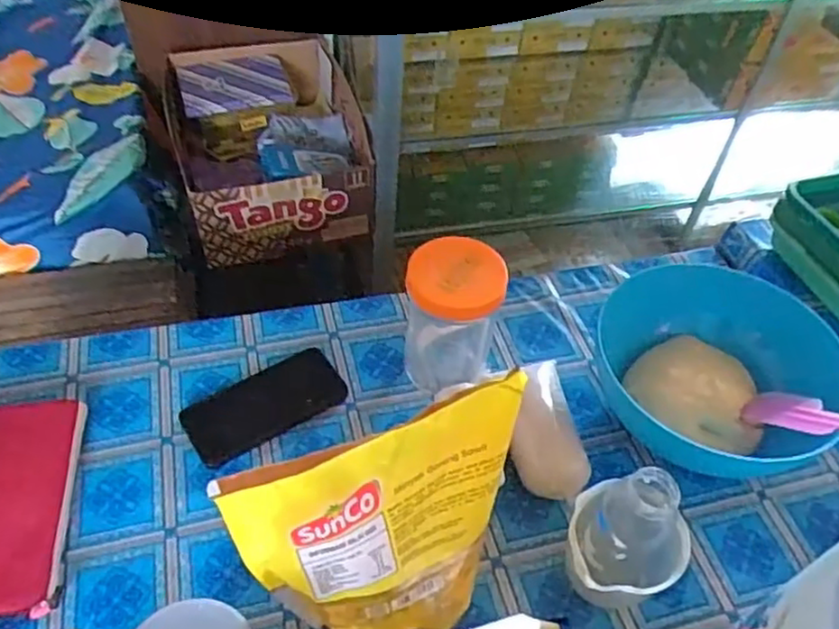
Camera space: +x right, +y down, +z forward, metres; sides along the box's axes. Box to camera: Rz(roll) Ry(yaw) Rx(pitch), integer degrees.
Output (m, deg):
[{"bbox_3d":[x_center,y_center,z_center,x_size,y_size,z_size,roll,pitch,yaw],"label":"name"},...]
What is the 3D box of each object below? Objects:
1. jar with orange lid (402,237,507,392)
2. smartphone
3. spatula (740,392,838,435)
[{"bbox_3d":[0.033,0.008,0.711,0.091,0.157,0.084,2,49,-2],"label":"jar with orange lid"},{"bbox_3d":[-0.165,0.095,0.727,0.166,0.013,0.080,-26,56,-24],"label":"smartphone"},{"bbox_3d":[0.393,0.098,0.623,0.044,0.018,0.186,-31,19,-27],"label":"spatula"}]

